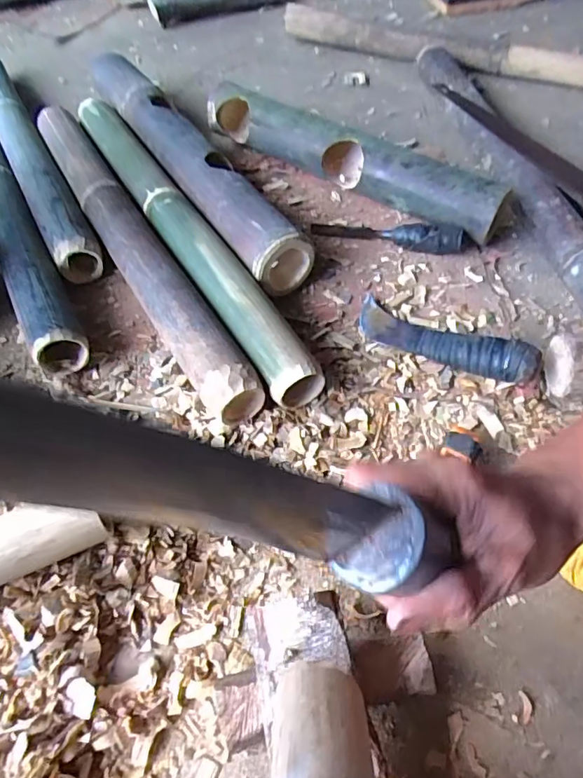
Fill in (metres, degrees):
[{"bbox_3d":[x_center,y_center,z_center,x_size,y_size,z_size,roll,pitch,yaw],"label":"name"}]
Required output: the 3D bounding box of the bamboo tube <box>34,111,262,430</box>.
[{"bbox_3d":[-0.218,-0.214,0.662,0.058,0.051,0.645,-27,59,-17],"label":"bamboo tube"}]

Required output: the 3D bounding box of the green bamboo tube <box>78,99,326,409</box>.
[{"bbox_3d":[-0.156,-0.235,0.675,0.064,0.060,0.659,-26,59,-16],"label":"green bamboo tube"}]

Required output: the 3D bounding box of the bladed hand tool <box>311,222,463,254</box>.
[{"bbox_3d":[0.127,-0.208,0.697,0.197,0.035,0.034,11,56,21],"label":"bladed hand tool"}]

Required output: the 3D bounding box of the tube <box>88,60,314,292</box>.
[{"bbox_3d":[-0.160,-0.363,0.755,0.086,0.069,0.610,-26,59,-16],"label":"tube"}]

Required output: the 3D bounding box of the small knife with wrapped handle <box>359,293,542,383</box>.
[{"bbox_3d":[0.167,-0.056,0.583,0.212,0.036,0.055,22,57,32],"label":"small knife with wrapped handle"}]

